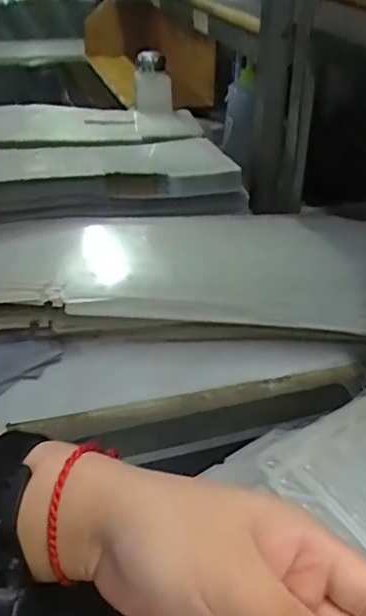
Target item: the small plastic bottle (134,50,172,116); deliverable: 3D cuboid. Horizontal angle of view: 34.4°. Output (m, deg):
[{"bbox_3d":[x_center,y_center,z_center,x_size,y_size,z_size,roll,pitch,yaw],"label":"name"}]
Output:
[{"bbox_3d":[-0.040,-0.311,0.816,0.051,0.077,0.057,0,34,-4],"label":"small plastic bottle"}]

